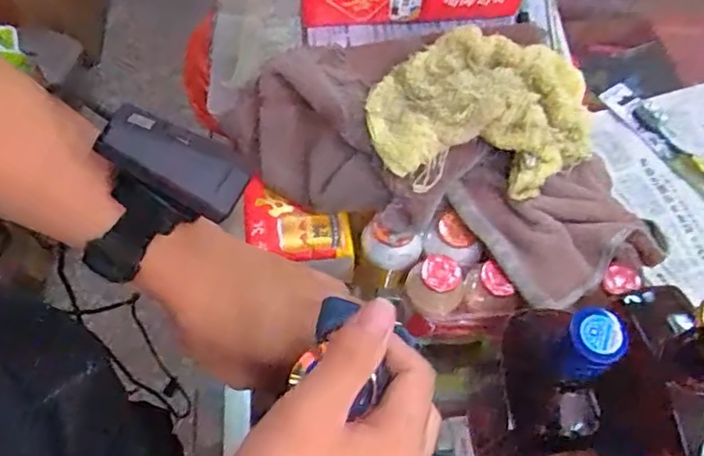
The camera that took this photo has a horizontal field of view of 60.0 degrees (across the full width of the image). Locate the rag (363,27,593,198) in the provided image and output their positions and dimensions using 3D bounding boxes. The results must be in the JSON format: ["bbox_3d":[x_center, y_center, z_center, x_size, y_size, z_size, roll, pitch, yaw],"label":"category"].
[{"bbox_3d":[0.103,-0.089,0.470,0.175,0.059,0.127,7,61,2],"label":"rag"}]

